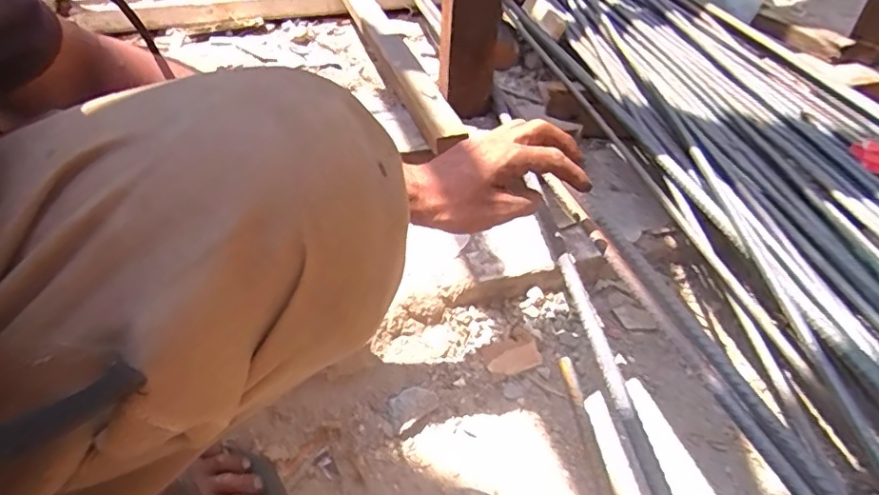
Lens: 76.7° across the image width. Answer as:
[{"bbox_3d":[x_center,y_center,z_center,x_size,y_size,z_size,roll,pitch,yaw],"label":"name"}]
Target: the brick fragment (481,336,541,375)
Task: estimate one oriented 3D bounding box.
[{"bbox_3d":[0.078,0.115,0.599,0.060,0.016,0.036,-11,42,-14],"label":"brick fragment"}]

